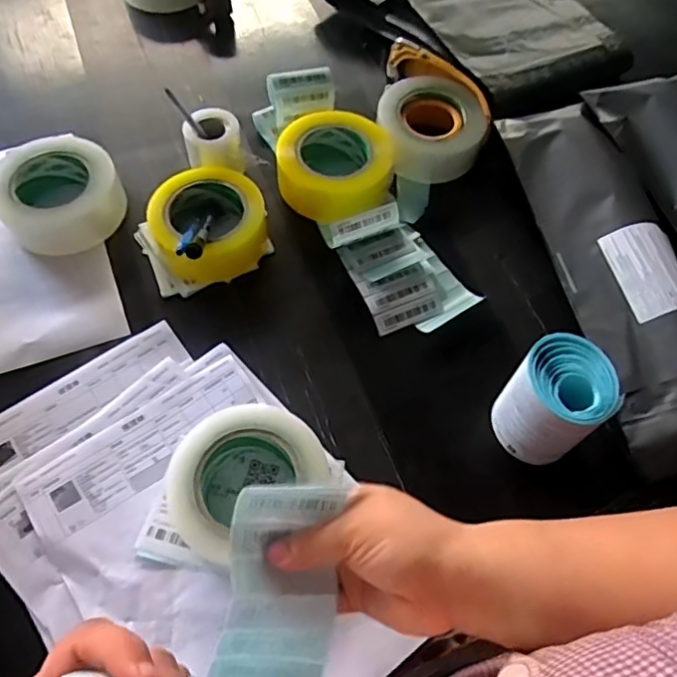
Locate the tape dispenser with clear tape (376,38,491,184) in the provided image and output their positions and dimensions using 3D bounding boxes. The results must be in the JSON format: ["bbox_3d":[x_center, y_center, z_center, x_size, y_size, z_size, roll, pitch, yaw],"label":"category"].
[{"bbox_3d":[0.113,-0.268,0.695,0.128,0.064,0.162,8,60,0],"label":"tape dispenser with clear tape"}]

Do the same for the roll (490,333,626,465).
[{"bbox_3d":[0.177,0.059,0.490,0.068,0.113,0.079,-31,66,-20],"label":"roll"}]

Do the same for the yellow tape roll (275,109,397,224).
[{"bbox_3d":[-0.003,-0.191,0.643,0.129,0.054,0.112,8,60,0],"label":"yellow tape roll"}]

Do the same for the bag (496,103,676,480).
[{"bbox_3d":[0.307,-0.082,0.601,0.176,0.050,0.415,-10,61,-10],"label":"bag"}]

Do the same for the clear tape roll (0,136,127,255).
[{"bbox_3d":[-0.291,-0.150,0.614,0.118,0.055,0.112,2,60,-3],"label":"clear tape roll"}]

